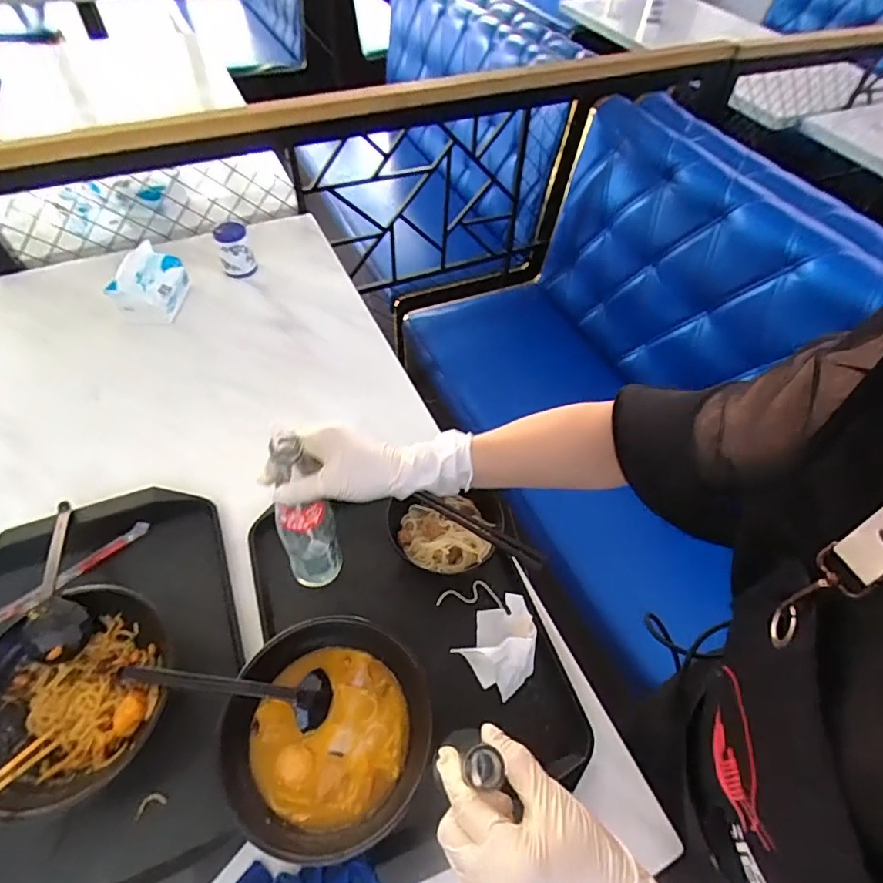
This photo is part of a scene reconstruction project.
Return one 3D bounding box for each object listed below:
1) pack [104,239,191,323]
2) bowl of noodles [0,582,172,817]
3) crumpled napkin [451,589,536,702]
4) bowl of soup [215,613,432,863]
[{"bbox_3d":[-0.491,-0.267,0.867,0.089,0.072,0.116,8,49,3],"label":"pack"},{"bbox_3d":[-0.359,0.246,0.497,0.167,0.074,0.181,2,49,-2],"label":"bowl of noodles"},{"bbox_3d":[0.069,0.219,0.566,0.081,0.046,0.091,36,57,25],"label":"crumpled napkin"},{"bbox_3d":[-0.108,0.276,0.493,0.182,0.067,0.188,2,49,-2],"label":"bowl of soup"}]

